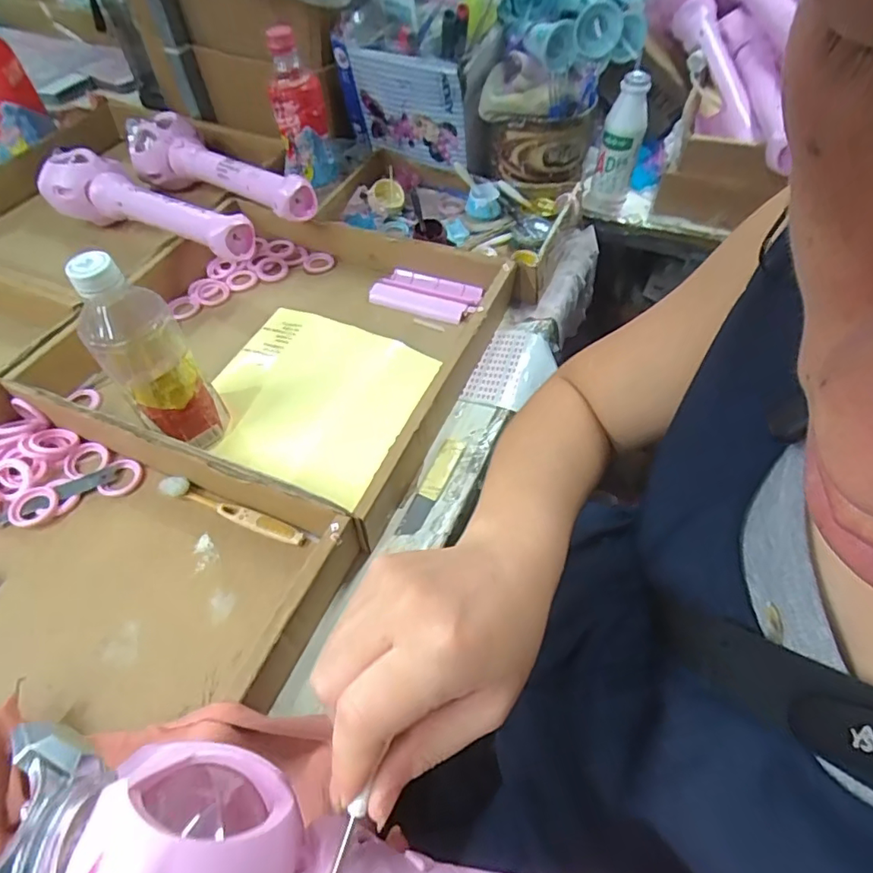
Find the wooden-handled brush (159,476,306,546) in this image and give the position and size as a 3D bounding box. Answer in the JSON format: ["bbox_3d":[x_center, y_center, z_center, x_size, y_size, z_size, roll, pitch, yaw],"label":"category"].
[{"bbox_3d":[-0.172,0.061,0.454,0.141,0.011,0.016,18,54,14],"label":"wooden-handled brush"}]

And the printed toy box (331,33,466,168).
[{"bbox_3d":[-0.046,-0.430,0.714,0.185,0.124,0.031,22,55,16],"label":"printed toy box"}]

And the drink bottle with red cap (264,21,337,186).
[{"bbox_3d":[-0.164,-0.394,0.665,0.065,0.158,0.056,-8,52,-6],"label":"drink bottle with red cap"}]

